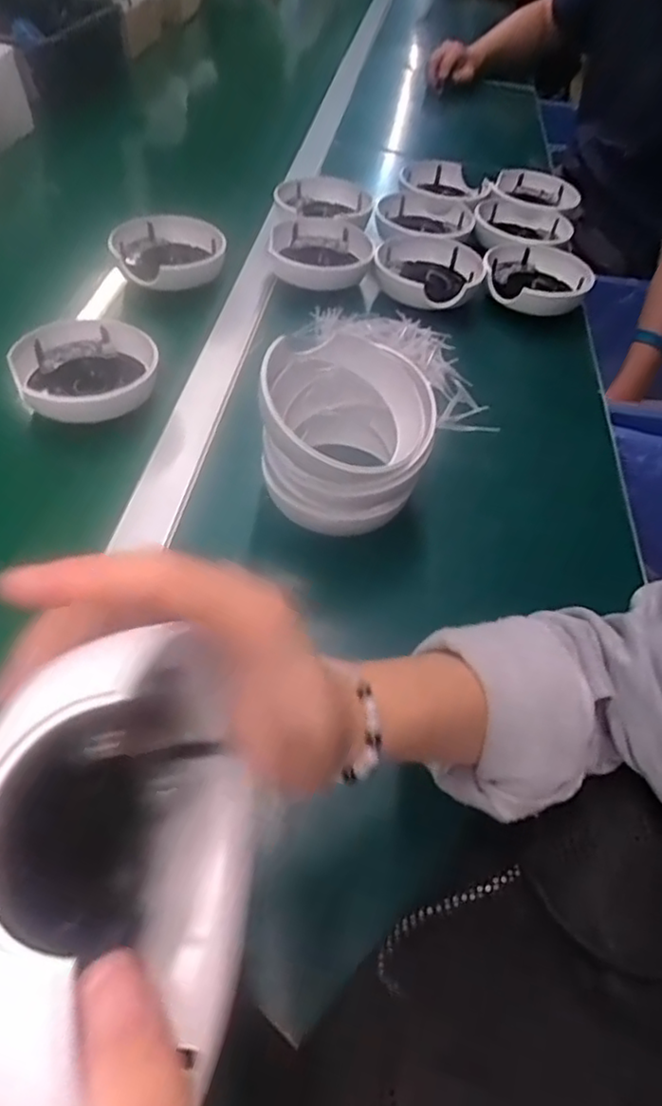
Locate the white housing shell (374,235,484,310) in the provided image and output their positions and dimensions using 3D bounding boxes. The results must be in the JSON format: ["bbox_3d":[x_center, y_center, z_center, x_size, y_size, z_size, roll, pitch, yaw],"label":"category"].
[{"bbox_3d":[0.106,-0.308,0.712,0.113,0.034,0.112,10,49,3],"label":"white housing shell"}]

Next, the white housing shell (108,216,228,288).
[{"bbox_3d":[-0.171,-0.314,0.689,0.112,0.036,0.116,-3,50,-8],"label":"white housing shell"}]

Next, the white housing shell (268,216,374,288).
[{"bbox_3d":[-0.012,-0.327,0.711,0.109,0.038,0.115,6,49,0],"label":"white housing shell"}]

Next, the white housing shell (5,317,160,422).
[{"bbox_3d":[-0.207,-0.157,0.554,0.114,0.036,0.108,3,50,-3],"label":"white housing shell"}]

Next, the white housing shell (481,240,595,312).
[{"bbox_3d":[0.224,-0.305,0.720,0.121,0.041,0.120,25,52,15],"label":"white housing shell"}]

